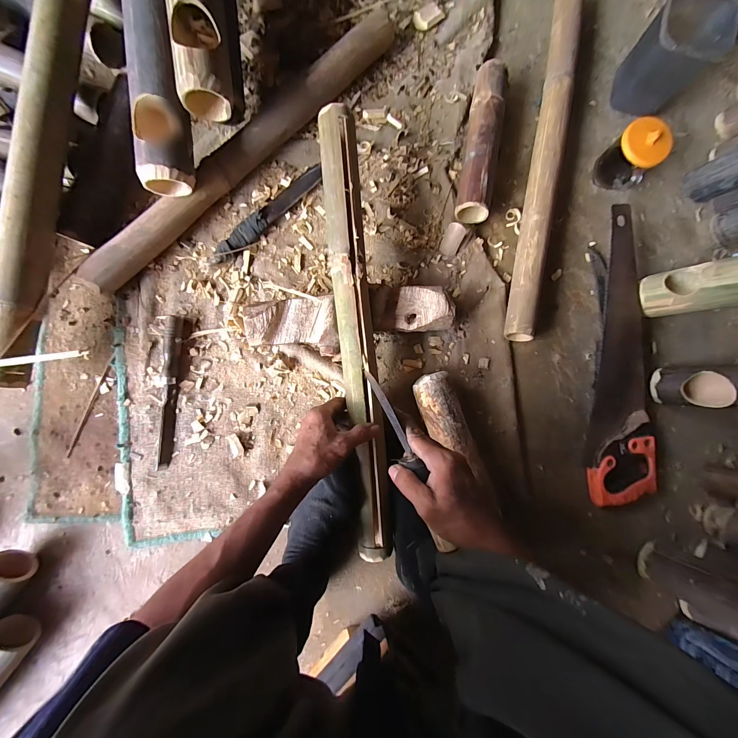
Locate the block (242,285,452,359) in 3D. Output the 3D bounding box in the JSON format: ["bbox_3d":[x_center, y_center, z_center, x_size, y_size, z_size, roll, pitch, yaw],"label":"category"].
[{"bbox_3d":[-0.027,-0.079,0.516,0.315,0.062,0.085,-10,87,-4],"label":"block"}]

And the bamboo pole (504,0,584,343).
[{"bbox_3d":[0.315,-0.371,0.569,0.051,0.053,0.648,10,86,-3],"label":"bamboo pole"}]

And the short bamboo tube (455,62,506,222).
[{"bbox_3d":[0.195,-0.396,0.559,0.056,0.052,0.264,9,86,-3],"label":"short bamboo tube"}]

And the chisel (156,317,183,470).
[{"bbox_3d":[-0.322,0.037,0.513,0.024,0.016,0.241,3,86,-3],"label":"chisel"}]

